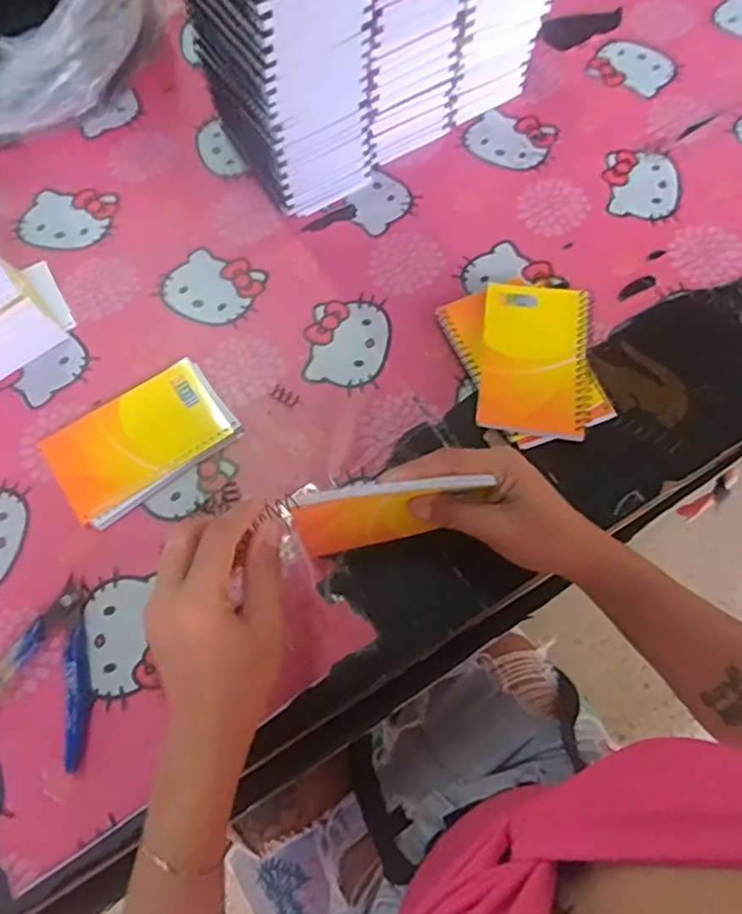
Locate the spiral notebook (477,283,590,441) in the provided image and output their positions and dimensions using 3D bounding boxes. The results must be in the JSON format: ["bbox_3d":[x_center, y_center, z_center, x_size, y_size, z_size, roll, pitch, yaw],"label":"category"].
[{"bbox_3d":[0.127,-0.076,0.489,0.079,0.010,0.128,6,72,8],"label":"spiral notebook"}]

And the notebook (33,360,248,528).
[{"bbox_3d":[-0.176,-0.014,0.484,0.134,0.006,0.088,-34,71,-12],"label":"notebook"}]

